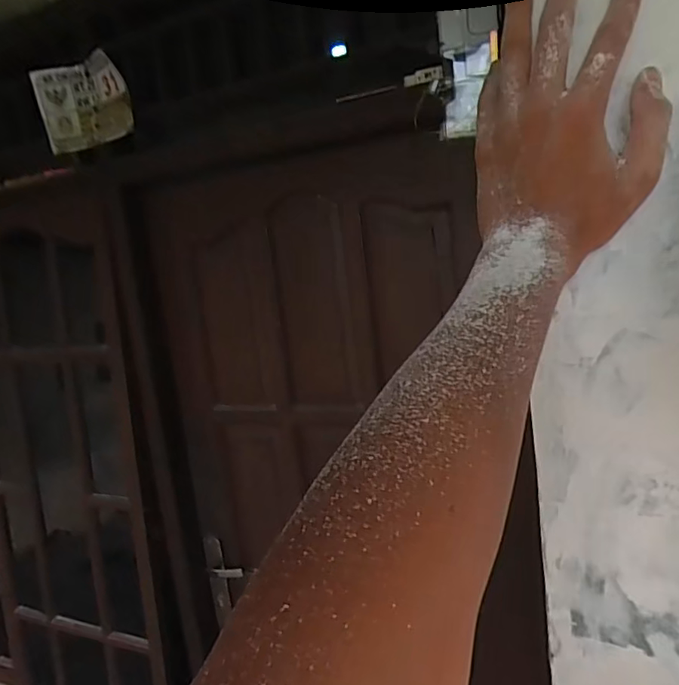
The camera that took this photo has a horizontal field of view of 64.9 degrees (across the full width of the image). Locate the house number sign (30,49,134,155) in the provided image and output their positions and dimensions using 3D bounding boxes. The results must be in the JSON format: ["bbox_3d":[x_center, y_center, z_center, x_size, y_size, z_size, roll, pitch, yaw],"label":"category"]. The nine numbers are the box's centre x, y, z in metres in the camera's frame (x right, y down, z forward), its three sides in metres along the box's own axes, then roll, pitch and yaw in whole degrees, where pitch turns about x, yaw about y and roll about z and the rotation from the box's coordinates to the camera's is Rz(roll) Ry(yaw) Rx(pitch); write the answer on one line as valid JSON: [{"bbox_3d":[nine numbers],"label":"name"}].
[{"bbox_3d":[-0.520,-0.485,1.084,0.217,0.155,0.067,-1,11,32],"label":"house number sign"}]

